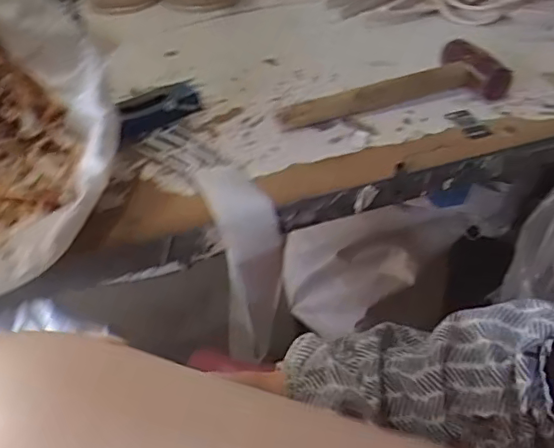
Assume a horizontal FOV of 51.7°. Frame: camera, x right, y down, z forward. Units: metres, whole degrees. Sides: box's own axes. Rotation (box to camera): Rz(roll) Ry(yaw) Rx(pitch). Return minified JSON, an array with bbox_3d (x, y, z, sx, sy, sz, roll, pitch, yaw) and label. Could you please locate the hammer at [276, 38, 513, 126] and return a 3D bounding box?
[{"bbox_3d":[0.136,-0.167,0.692,0.289,0.039,0.079,-11,43,-11],"label":"hammer"}]

